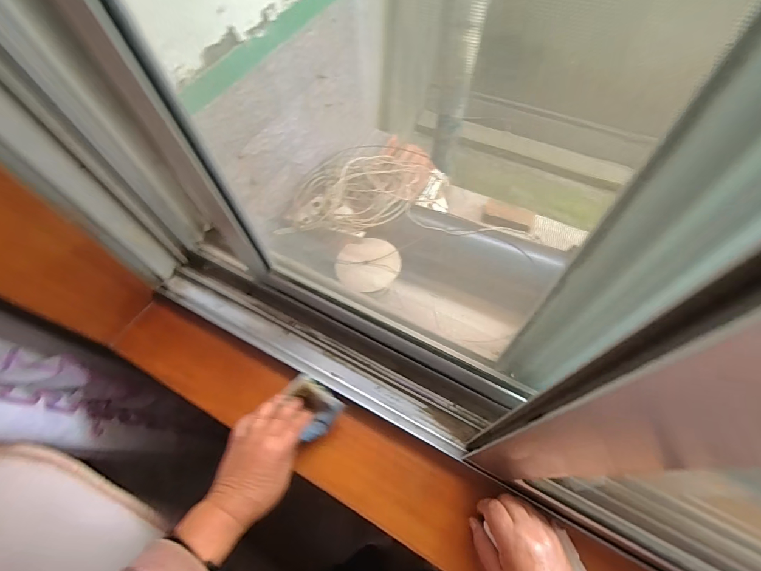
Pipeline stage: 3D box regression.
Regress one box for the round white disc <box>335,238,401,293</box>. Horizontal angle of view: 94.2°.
[{"bbox_3d":[-0.048,-0.076,1.394,0.244,0.024,0.201,-19,90,-1],"label":"round white disc"}]

